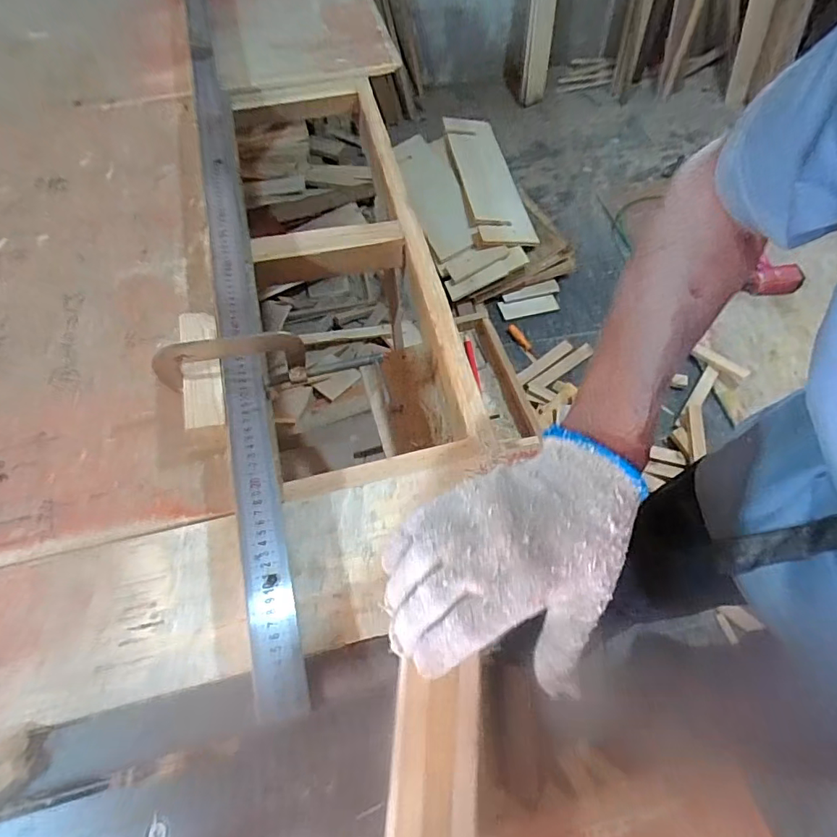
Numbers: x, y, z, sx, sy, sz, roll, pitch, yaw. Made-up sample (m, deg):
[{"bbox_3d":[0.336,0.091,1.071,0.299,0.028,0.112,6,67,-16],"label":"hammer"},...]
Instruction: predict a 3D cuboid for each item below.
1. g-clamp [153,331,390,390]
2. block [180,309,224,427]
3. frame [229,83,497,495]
[{"bbox_3d":[-0.158,-0.065,0.543,0.235,0.079,0.016,-10,57,-17],"label":"g-clamp"},{"bbox_3d":[-0.237,-0.059,0.536,0.040,0.022,0.155,-15,62,-6],"label":"block"},{"bbox_3d":[-0.121,-0.264,0.741,0.249,0.069,0.803,-12,61,-5],"label":"frame"}]

